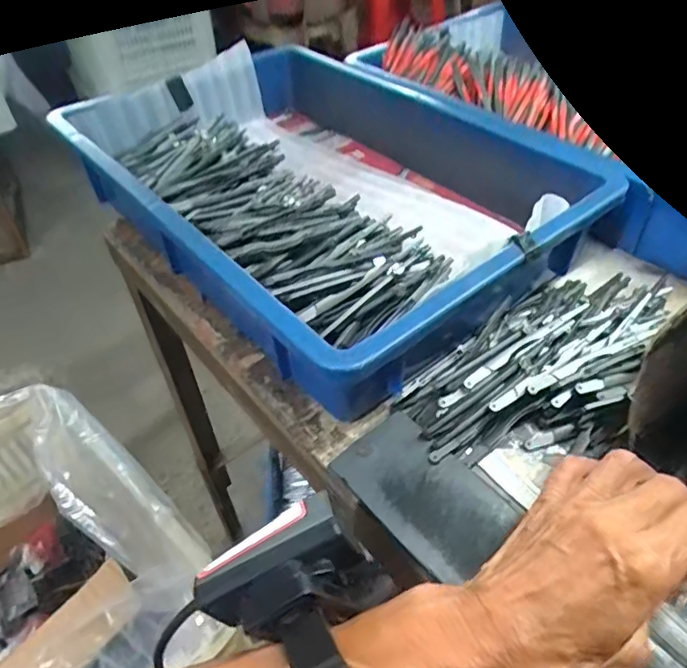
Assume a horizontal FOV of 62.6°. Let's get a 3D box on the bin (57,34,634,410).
[{"bbox_3d":[-0.017,-0.136,0.495,0.313,0.078,0.415,-31,52,-27],"label":"bin"}]

